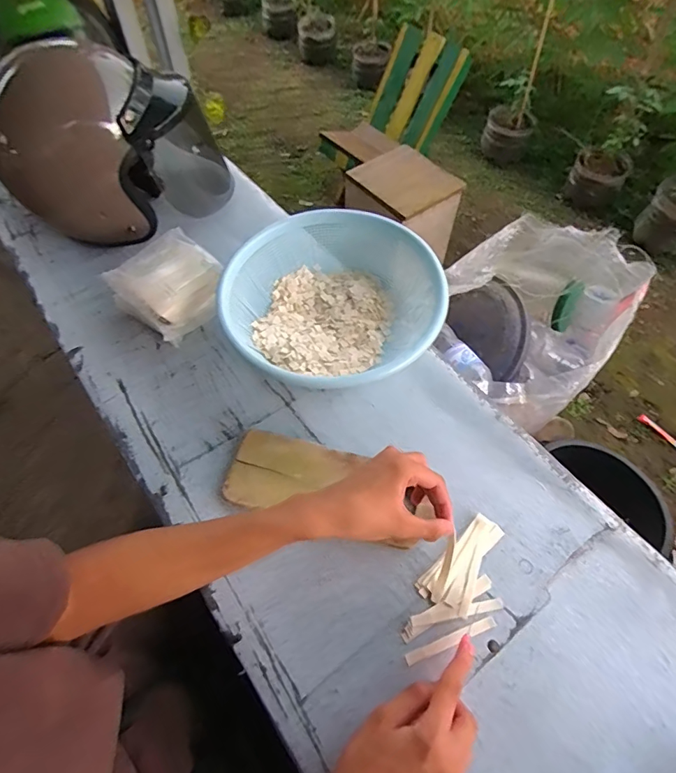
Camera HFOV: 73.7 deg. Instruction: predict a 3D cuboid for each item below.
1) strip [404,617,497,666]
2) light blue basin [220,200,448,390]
[{"bbox_3d":[0.110,0.248,0.439,0.095,0.005,0.010,-20,60,-7],"label":"strip"},{"bbox_3d":[-0.015,-0.122,0.613,0.273,0.094,0.240,-7,58,-5],"label":"light blue basin"}]

